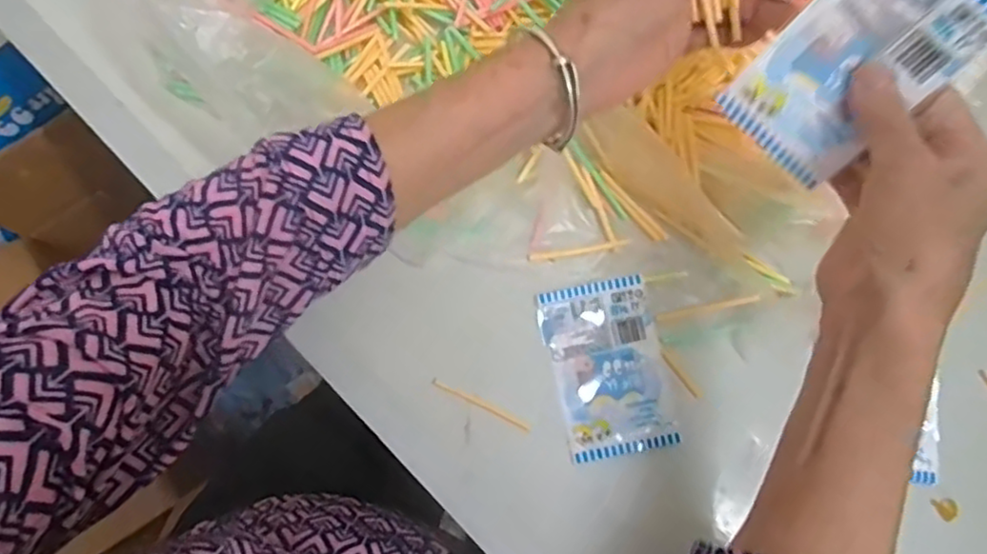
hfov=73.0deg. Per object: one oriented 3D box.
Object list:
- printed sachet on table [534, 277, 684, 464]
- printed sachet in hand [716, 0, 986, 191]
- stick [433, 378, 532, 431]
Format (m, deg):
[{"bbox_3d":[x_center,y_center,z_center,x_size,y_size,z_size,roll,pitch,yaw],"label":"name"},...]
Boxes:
[{"bbox_3d":[0.070,0.055,0.406,0.066,0.006,0.102,-10,76,-4],"label":"printed sachet on table"},{"bbox_3d":[0.165,-0.098,0.304,0.065,0.008,0.105,44,113,1],"label":"printed sachet in hand"},{"bbox_3d":[-0.007,0.077,0.402,0.064,0.004,0.006,26,75,6],"label":"stick"}]

